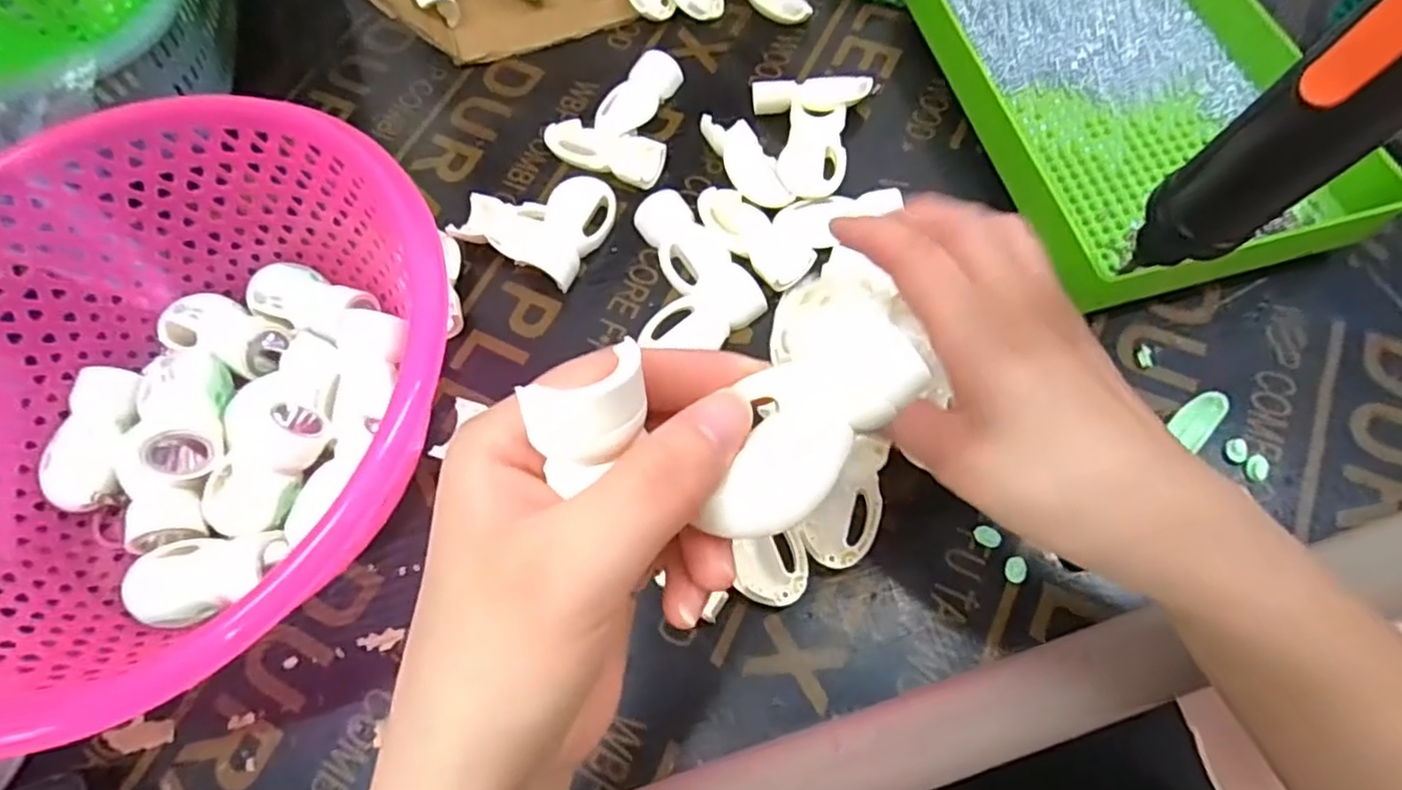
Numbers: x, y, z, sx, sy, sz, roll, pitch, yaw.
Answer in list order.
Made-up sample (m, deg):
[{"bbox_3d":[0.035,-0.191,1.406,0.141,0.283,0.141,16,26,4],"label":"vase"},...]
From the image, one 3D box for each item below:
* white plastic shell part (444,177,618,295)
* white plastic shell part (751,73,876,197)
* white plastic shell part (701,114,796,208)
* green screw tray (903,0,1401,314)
[{"bbox_3d":[-0.089,-0.096,0.374,0.073,0.018,0.060,25,71,15],"label":"white plastic shell part"},{"bbox_3d":[0.064,-0.143,0.387,0.063,0.020,0.085,-3,66,4],"label":"white plastic shell part"},{"bbox_3d":[0.025,-0.126,0.375,0.028,0.013,0.064,-23,67,-5],"label":"white plastic shell part"},{"bbox_3d":[0.221,-0.172,0.360,0.164,0.033,0.253,-14,66,-1],"label":"green screw tray"}]

